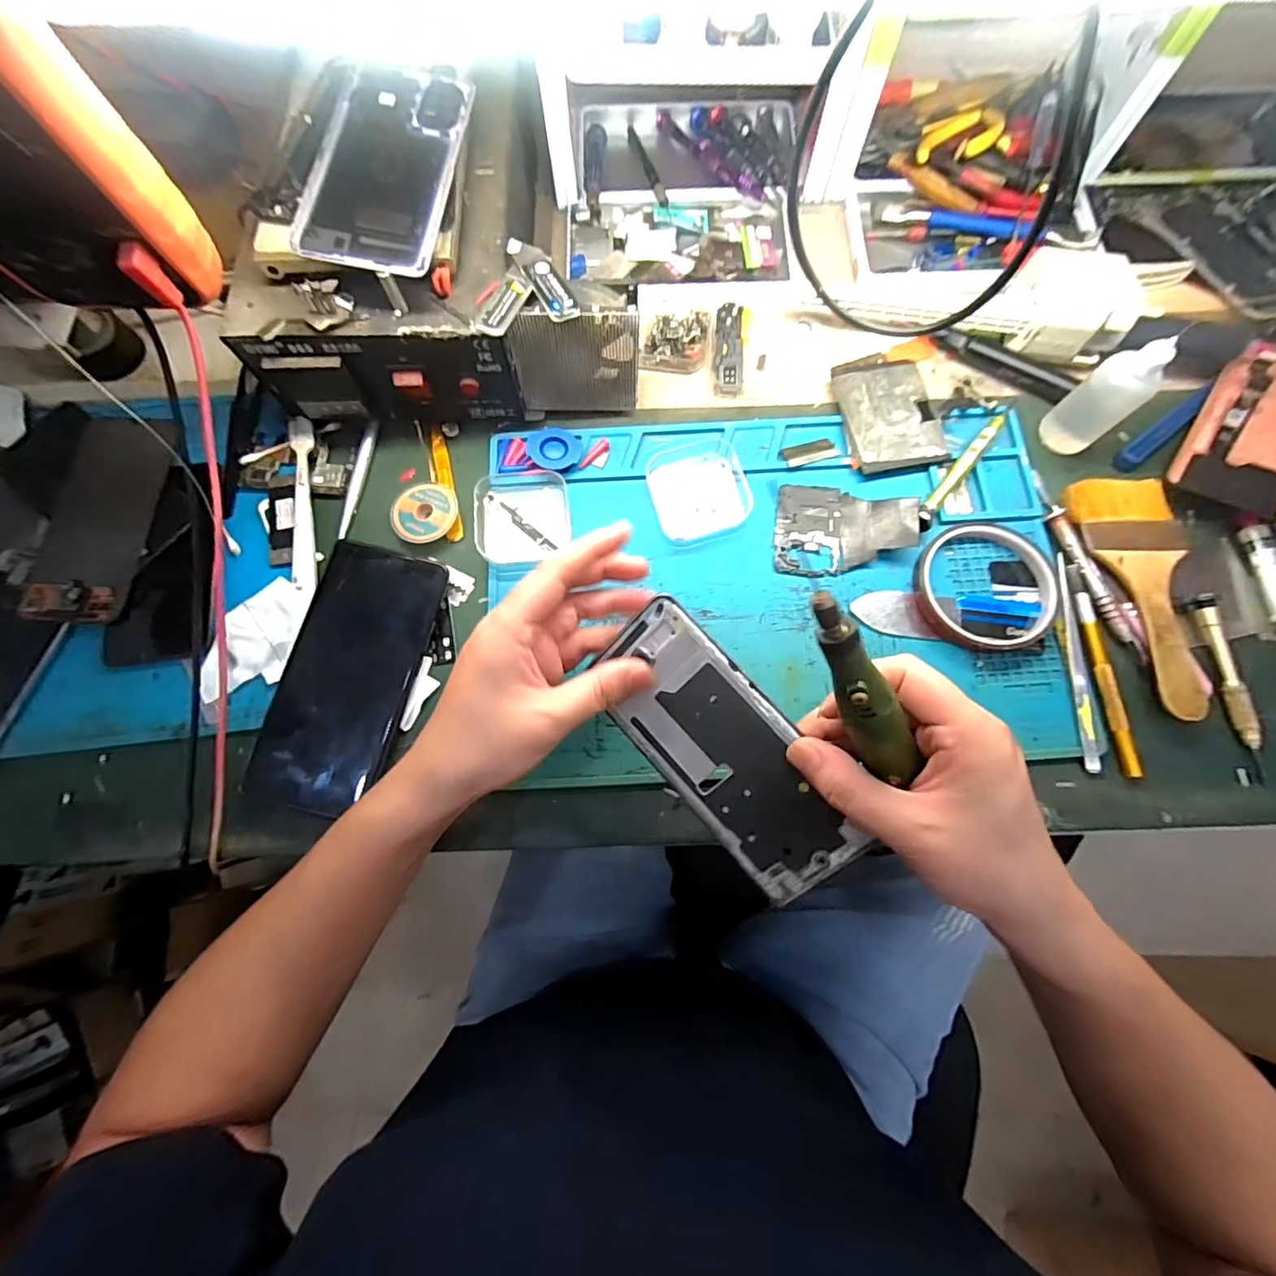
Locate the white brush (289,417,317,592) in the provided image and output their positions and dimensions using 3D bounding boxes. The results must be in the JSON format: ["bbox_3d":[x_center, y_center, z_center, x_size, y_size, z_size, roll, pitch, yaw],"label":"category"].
[{"bbox_3d":[-0.228,-0.093,0.367,0.014,0.012,0.126,-9,75,-2],"label":"white brush"}]

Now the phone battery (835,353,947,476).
[{"bbox_3d":[0.177,-0.167,0.389,0.064,0.010,0.101,-10,75,-2],"label":"phone battery"}]

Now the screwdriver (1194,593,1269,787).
[{"bbox_3d":[0.368,0.029,0.331,0.010,0.014,0.115,-6,75,-1],"label":"screwdriver"}]

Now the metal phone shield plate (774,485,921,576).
[{"bbox_3d":[0.139,-0.073,0.359,0.089,0.013,0.063,5,75,2],"label":"metal phone shield plate"}]

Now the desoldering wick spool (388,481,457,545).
[{"bbox_3d":[-0.147,-0.087,0.371,0.045,0.010,0.043,0,75,0],"label":"desoldering wick spool"}]

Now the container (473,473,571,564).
[{"bbox_3d":[-0.078,-0.084,0.366,0.061,0.012,0.068,-5,75,-1],"label":"container"}]

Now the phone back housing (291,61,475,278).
[{"bbox_3d":[-0.144,-0.276,0.312,0.072,0.005,0.154,6,75,-7],"label":"phone back housing"}]

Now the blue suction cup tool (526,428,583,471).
[{"bbox_3d":[-0.058,-0.133,0.379,0.038,0.012,0.034,-6,75,-1],"label":"blue suction cup tool"}]

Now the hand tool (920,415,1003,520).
[{"bbox_3d":[0.222,-0.117,0.374,0.009,0.013,0.102,39,79,10],"label":"hand tool"}]

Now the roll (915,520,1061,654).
[{"bbox_3d":[0.227,-0.035,0.350,0.087,0.014,0.088,0,75,0],"label":"roll"}]

